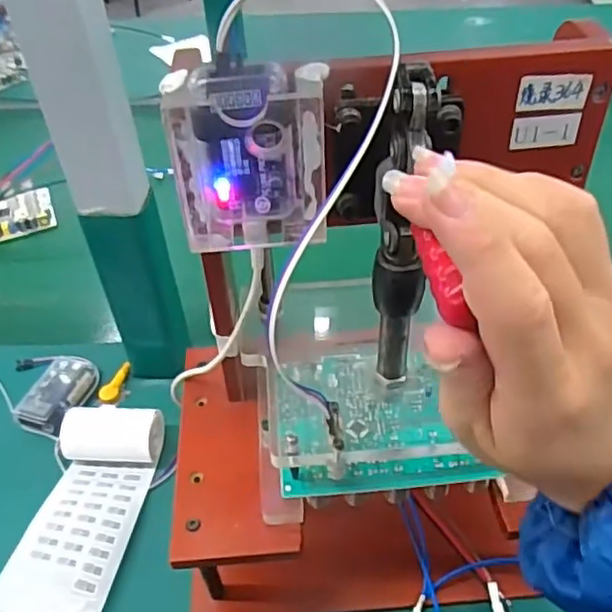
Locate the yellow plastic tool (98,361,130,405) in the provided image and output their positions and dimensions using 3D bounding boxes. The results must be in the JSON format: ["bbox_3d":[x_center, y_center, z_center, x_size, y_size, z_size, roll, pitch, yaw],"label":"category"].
[{"bbox_3d":[-0.159,0.064,0.538,0.014,0.010,0.038,15,61,18],"label":"yellow plastic tool"}]

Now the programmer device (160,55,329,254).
[{"bbox_3d":[-0.024,-0.061,0.275,0.064,0.083,0.021,-5,44,-1],"label":"programmer device"}]

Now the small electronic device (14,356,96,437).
[{"bbox_3d":[-0.203,0.071,0.529,0.039,0.019,0.070,11,45,15],"label":"small electronic device"}]

